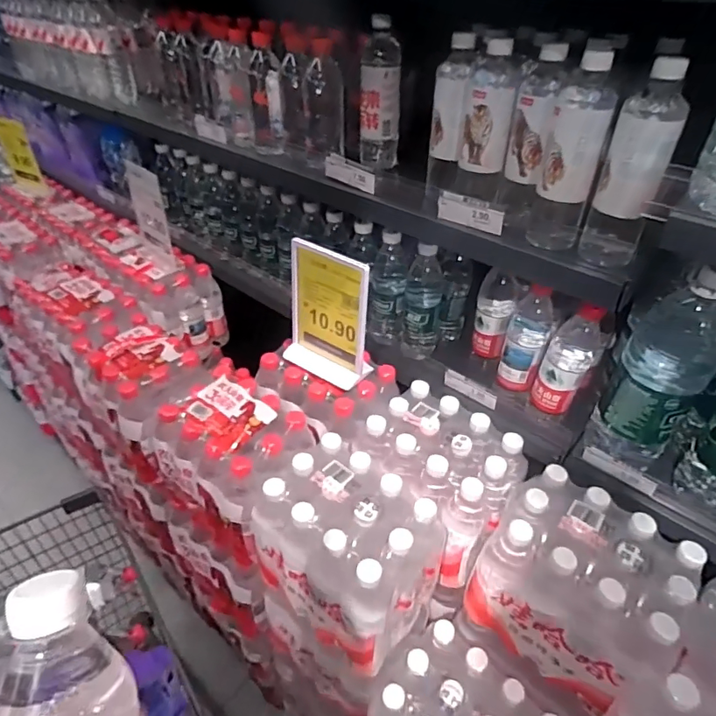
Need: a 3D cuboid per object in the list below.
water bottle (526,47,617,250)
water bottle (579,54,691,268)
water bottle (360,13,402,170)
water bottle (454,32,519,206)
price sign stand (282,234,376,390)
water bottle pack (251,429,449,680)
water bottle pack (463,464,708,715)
[{"bbox_3d":[0.261,-0.242,0.611,0.067,0.217,0.076,13,42,15],"label":"water bottle"},{"bbox_3d":[0.313,-0.209,0.572,0.073,0.218,0.067,19,44,22],"label":"water bottle"},{"bbox_3d":[0.037,-0.434,0.842,0.076,0.216,0.060,2,40,3],"label":"water bottle"},{"bbox_3d":[0.169,-0.307,0.669,0.069,0.187,0.077,9,41,11],"label":"water bottle"},{"bbox_3d":[-0.058,-0.074,0.864,0.163,0.226,0.075,27,47,29],"label":"price sign stand"},{"bbox_3d":[-0.016,0.281,0.764,0.257,0.205,0.197,31,49,32],"label":"water bottle pack"},{"bbox_3d":[0.312,0.343,0.733,0.196,0.261,0.262,-29,48,-30],"label":"water bottle pack"}]

